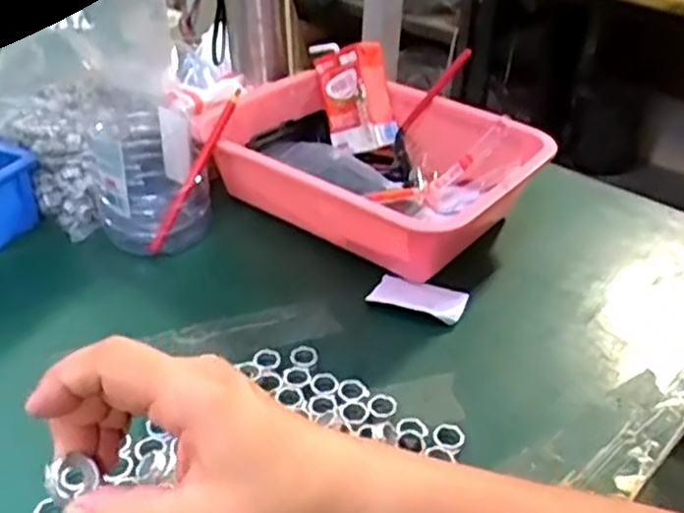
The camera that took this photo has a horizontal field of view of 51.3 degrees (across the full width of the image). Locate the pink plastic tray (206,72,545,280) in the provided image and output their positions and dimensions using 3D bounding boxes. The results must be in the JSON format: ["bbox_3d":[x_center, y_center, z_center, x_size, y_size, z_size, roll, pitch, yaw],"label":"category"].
[{"bbox_3d":[0.025,-0.096,0.689,0.307,0.086,0.203,23,39,27],"label":"pink plastic tray"}]

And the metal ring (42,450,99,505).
[{"bbox_3d":[-0.106,0.086,0.276,0.017,0.004,0.019,51,33,6],"label":"metal ring"}]

